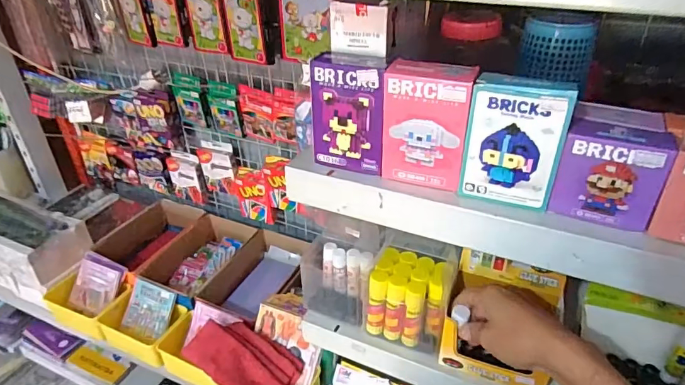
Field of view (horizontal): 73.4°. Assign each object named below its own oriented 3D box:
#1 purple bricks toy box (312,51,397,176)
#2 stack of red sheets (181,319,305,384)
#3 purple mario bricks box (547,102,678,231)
[{"bbox_3d":[0.010,-0.083,0.473,0.076,0.109,0.052,8,36,14],"label":"purple bricks toy box"},{"bbox_3d":[-0.178,0.303,0.830,0.198,0.027,0.105,31,72,5],"label":"stack of red sheets"},{"bbox_3d":[0.236,-0.025,0.406,0.077,0.080,0.068,15,38,22],"label":"purple mario bricks box"}]

